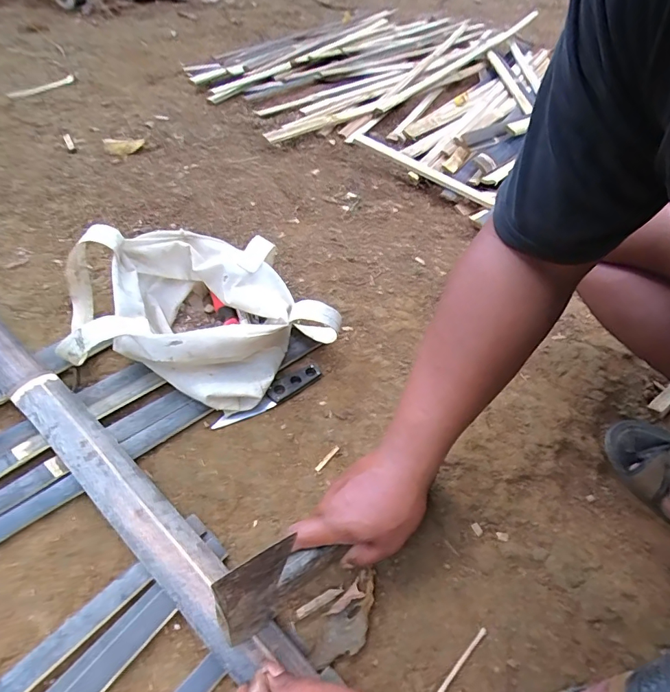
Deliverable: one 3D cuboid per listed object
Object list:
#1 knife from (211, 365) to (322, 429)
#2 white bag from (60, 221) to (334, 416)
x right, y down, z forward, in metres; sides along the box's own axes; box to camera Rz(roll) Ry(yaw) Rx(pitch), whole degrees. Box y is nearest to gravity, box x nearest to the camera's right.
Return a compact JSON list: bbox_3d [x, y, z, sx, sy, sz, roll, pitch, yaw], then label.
[{"bbox_3d":[-0.083,0.062,0.560,0.155,0.014,0.029,-31,58,-29],"label":"knife"},{"bbox_3d":[-0.187,-0.050,0.553,0.293,0.143,0.273,36,54,24],"label":"white bag"}]

